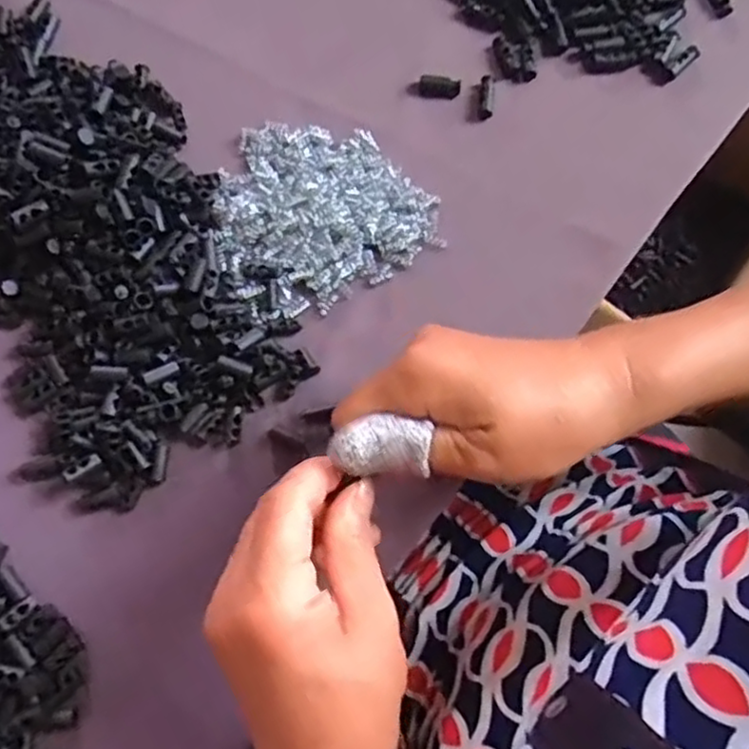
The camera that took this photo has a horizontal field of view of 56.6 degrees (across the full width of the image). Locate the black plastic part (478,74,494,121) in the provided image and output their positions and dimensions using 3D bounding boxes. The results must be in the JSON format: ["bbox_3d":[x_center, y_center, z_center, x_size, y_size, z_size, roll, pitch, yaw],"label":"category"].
[{"bbox_3d":[0.065,-0.160,0.401,0.008,0.008,0.025,6,77,2],"label":"black plastic part"}]

